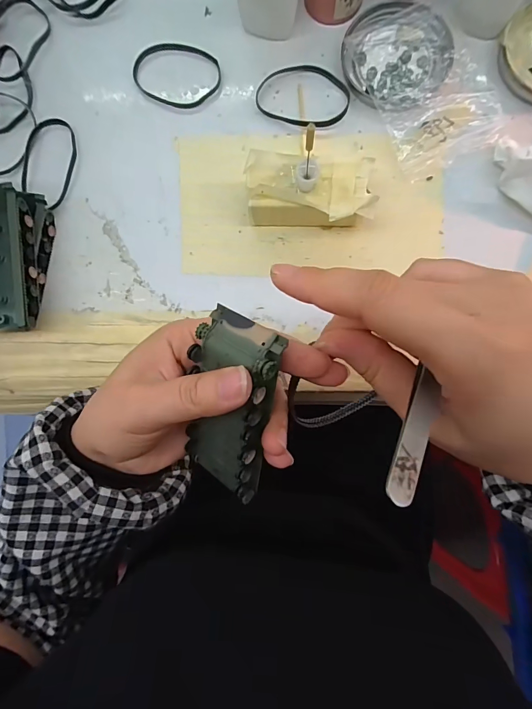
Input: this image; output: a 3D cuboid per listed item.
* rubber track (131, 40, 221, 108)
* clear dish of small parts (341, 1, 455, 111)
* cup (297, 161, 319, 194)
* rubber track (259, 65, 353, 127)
[{"bbox_3d":[-0.069,-0.218,0.287,0.067,0.005,0.049,19,89,4],"label":"rubber track"},{"bbox_3d":[0.097,-0.220,0.272,0.074,0.011,0.083,-21,87,2],"label":"clear dish of small parts"},{"bbox_3d":[0.026,-0.114,0.235,0.013,0.017,0.011,29,87,2],"label":"cup"},{"bbox_3d":[0.029,-0.198,0.279,0.070,0.004,0.046,16,89,4],"label":"rubber track"}]

